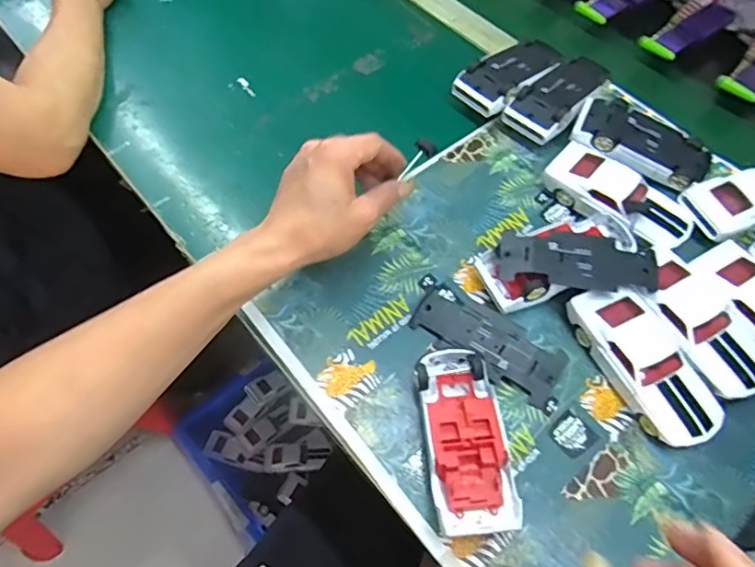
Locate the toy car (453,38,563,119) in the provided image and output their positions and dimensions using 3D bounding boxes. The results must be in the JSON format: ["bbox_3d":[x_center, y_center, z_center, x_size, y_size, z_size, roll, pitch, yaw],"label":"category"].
[{"bbox_3d":[0.137,-0.211,0.569,0.125,0.037,0.056,-39,68,-22],"label":"toy car"}]

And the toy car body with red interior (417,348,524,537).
[{"bbox_3d":[0.061,0.108,0.388,0.056,0.034,0.128,-3,60,-4],"label":"toy car body with red interior"}]

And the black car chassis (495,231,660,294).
[{"bbox_3d":[0.161,-0.018,0.438,0.123,0.013,0.046,7,64,0],"label":"black car chassis"}]

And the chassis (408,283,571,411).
[{"bbox_3d":[0.088,0.044,0.435,0.122,0.014,0.051,30,63,15],"label":"chassis"}]

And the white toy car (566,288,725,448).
[{"bbox_3d":[0.201,0.061,0.415,0.055,0.037,0.126,-19,62,-13],"label":"white toy car"}]

